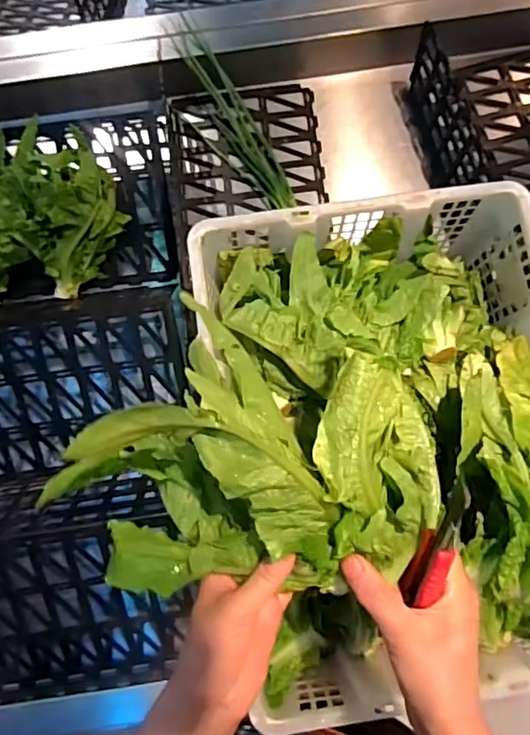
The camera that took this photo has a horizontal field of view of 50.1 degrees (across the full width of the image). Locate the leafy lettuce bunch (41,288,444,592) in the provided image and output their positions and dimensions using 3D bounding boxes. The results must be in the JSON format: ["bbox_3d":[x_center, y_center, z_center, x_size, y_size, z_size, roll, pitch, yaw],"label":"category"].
[{"bbox_3d":[-0.017,0.062,0.363,0.245,0.120,0.175,19,71,10],"label":"leafy lettuce bunch"}]

